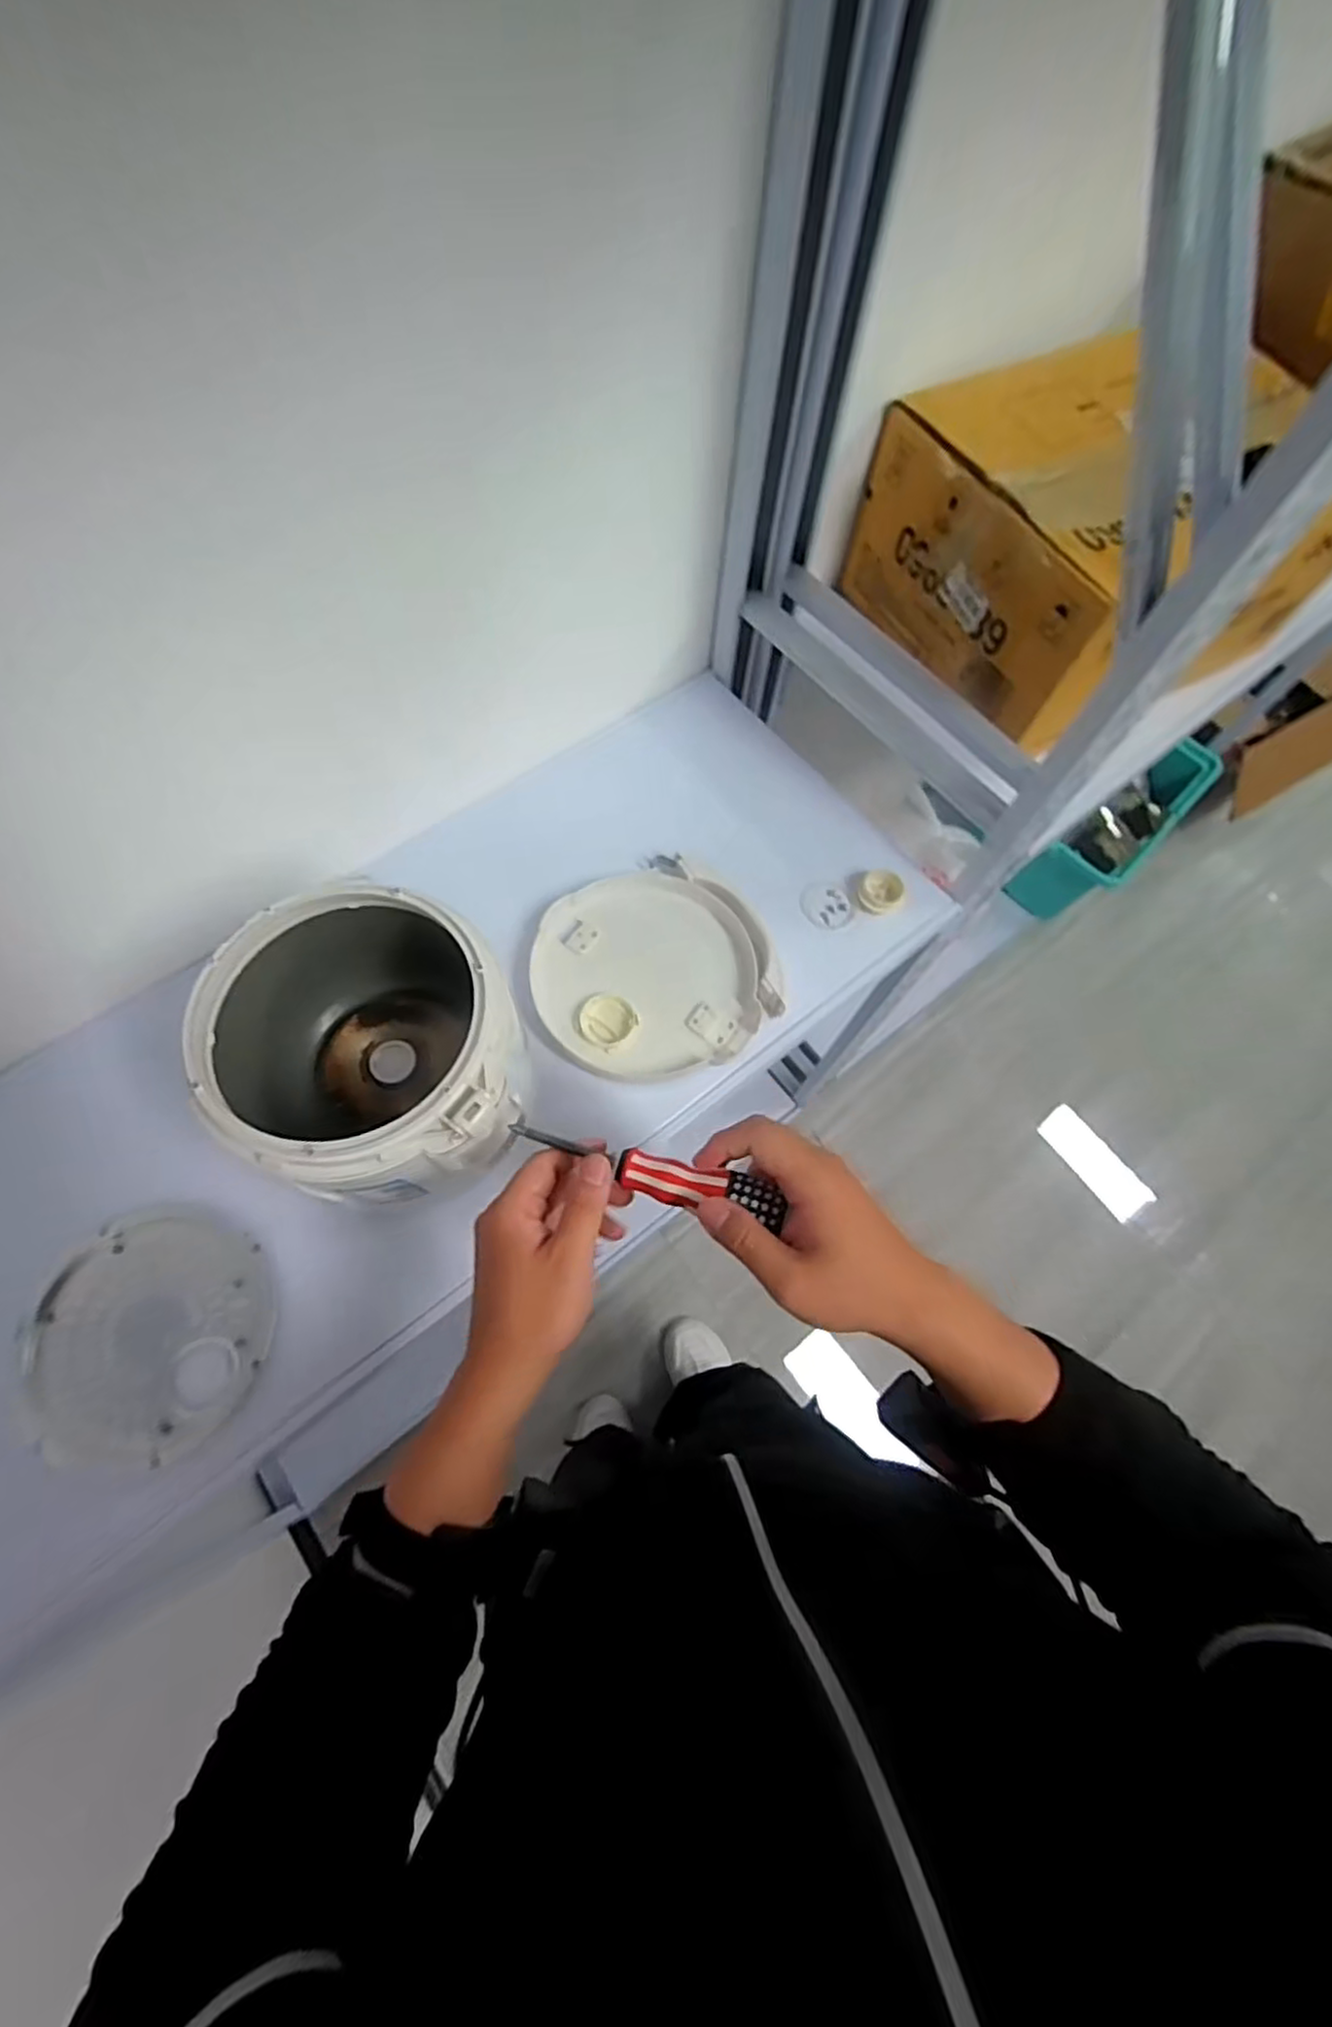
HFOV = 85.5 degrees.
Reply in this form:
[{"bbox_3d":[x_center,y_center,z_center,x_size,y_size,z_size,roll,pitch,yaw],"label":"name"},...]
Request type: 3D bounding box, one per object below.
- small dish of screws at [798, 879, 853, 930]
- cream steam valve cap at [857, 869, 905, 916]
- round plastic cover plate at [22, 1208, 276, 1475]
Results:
[{"bbox_3d":[0.162,-0.111,0.730,0.045,0.018,0.052,-16,70,-8],"label":"small dish of screws"},{"bbox_3d":[0.216,-0.122,0.722,0.042,0.016,0.044,1,68,-2],"label":"cream steam valve cap"},{"bbox_3d":[-0.396,0.242,0.549,0.172,0.019,0.174,-6,69,-4],"label":"round plastic cover plate"}]

